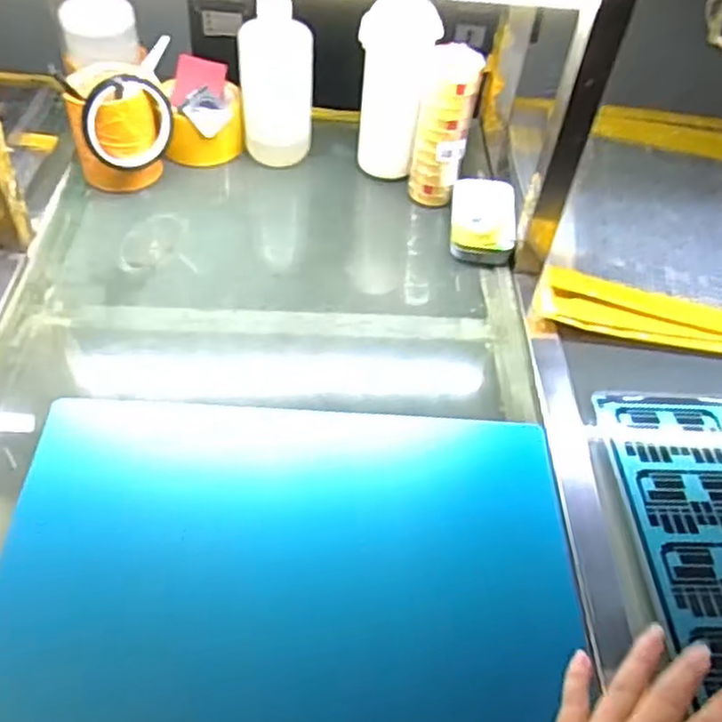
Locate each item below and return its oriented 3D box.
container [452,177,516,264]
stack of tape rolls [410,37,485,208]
[{"bbox_3d":[0.126,-0.145,0.743,0.064,0.040,0.099,7,51,-1],"label":"container"},{"bbox_3d":[0.082,-0.232,0.708,0.052,0.143,0.052,10,51,2],"label":"stack of tape rolls"}]

